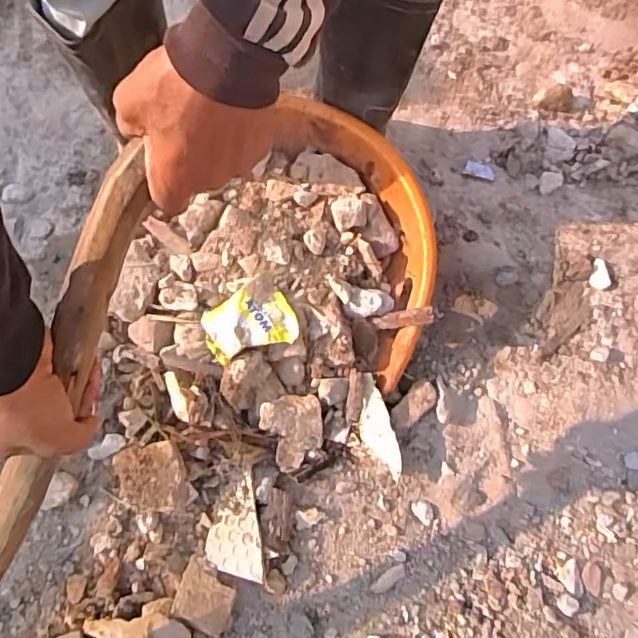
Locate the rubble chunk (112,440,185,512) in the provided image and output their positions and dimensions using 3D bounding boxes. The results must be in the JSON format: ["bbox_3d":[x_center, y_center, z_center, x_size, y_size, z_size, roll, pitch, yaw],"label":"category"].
[{"bbox_3d":[-0.217,0.201,0.728,0.092,0.053,0.082,-4,76,-3],"label":"rubble chunk"}]

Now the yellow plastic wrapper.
[{"bbox_3d":[-0.090,0.003,0.734,0.113,0.034,0.082,-17,77,-8],"label":"yellow plastic wrapper"}]

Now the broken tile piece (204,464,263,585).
[{"bbox_3d":[-0.112,0.267,0.739,0.071,0.007,0.129,-13,72,13],"label":"broken tile piece"}]

